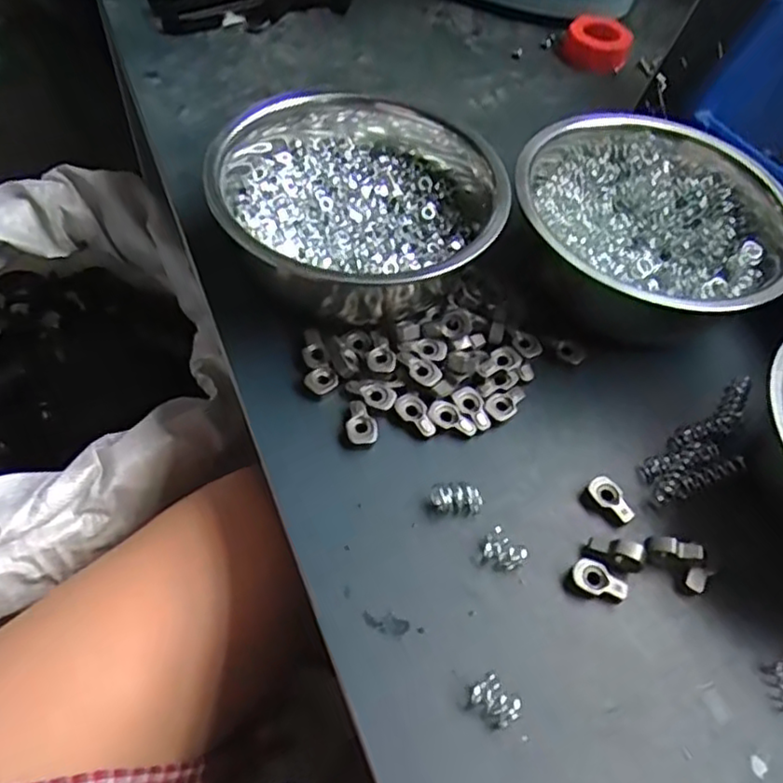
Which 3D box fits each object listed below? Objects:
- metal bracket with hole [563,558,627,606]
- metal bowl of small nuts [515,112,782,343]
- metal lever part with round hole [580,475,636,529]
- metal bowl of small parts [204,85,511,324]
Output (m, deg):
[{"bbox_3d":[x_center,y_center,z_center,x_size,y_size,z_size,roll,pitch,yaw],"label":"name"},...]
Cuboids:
[{"bbox_3d":[0.107,0.101,0.351,0.028,0.008,0.020,33,57,17],"label":"metal bracket with hole"},{"bbox_3d":[0.168,-0.104,0.456,0.172,0.084,0.172,3,54,-4],"label":"metal bowl of small nuts"},{"bbox_3d":[0.123,0.062,0.381,0.020,0.007,0.029,-33,64,-26],"label":"metal lever part with round hole"},{"bbox_3d":[-0.023,-0.115,0.428,0.164,0.078,0.163,3,54,-4],"label":"metal bowl of small parts"}]

